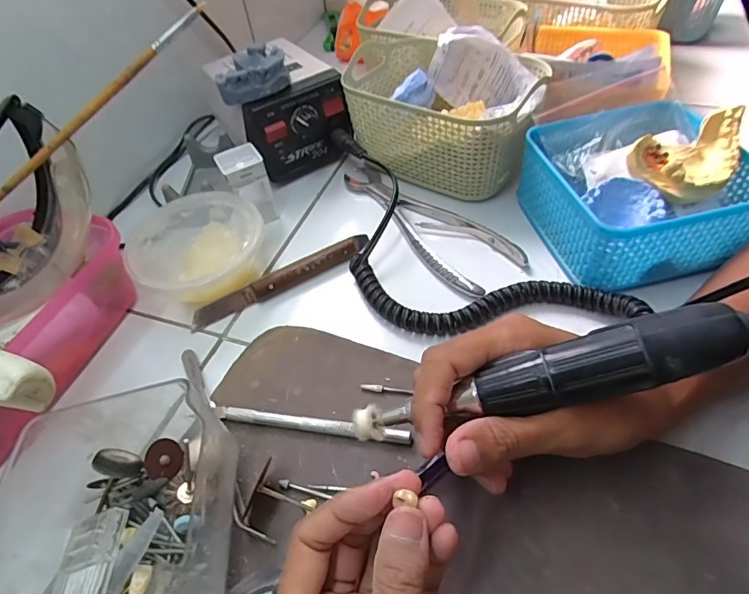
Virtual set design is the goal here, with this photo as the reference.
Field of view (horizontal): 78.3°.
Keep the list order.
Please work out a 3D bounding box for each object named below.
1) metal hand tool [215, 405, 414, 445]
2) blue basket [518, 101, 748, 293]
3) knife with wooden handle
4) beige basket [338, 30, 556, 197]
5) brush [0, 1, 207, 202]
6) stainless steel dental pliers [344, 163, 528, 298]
[{"bbox_3d":[-0.039,0.077,0.279,0.122,0.009,0.009,5,51,10],"label":"metal hand tool"},{"bbox_3d":[0.196,-0.077,0.348,0.131,0.066,0.136,-13,50,-6],"label":"blue basket"},{"bbox_3d":[-0.071,-0.014,0.358,0.147,0.012,0.015,-25,52,-15],"label":"knife with wooden handle"},{"bbox_3d":[0.063,-0.170,0.428,0.173,0.090,0.123,27,57,25],"label":"beige basket"},{"bbox_3d":[-0.180,-0.120,0.293,0.192,0.007,0.006,-42,55,2],"label":"brush"},{"bbox_3d":[0.035,-0.066,0.389,0.063,0.006,0.186,-35,55,-22],"label":"stainless steel dental pliers"}]

